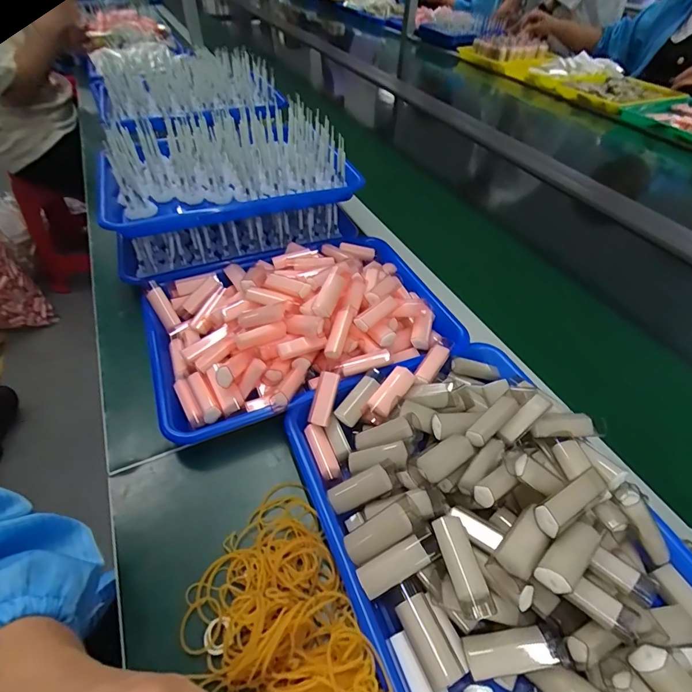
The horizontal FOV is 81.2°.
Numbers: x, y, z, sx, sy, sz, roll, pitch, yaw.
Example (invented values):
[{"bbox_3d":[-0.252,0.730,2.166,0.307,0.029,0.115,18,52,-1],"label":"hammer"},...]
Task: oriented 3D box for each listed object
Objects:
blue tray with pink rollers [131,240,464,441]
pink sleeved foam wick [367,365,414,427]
[{"bbox_3d":[-0.061,-0.041,0.478,0.335,0.081,0.254,-17,50,-16],"label":"blue tray with pink rollers"},{"bbox_3d":[0.041,0.046,0.377,0.023,0.015,0.060,32,73,24],"label":"pink sleeved foam wick"}]

